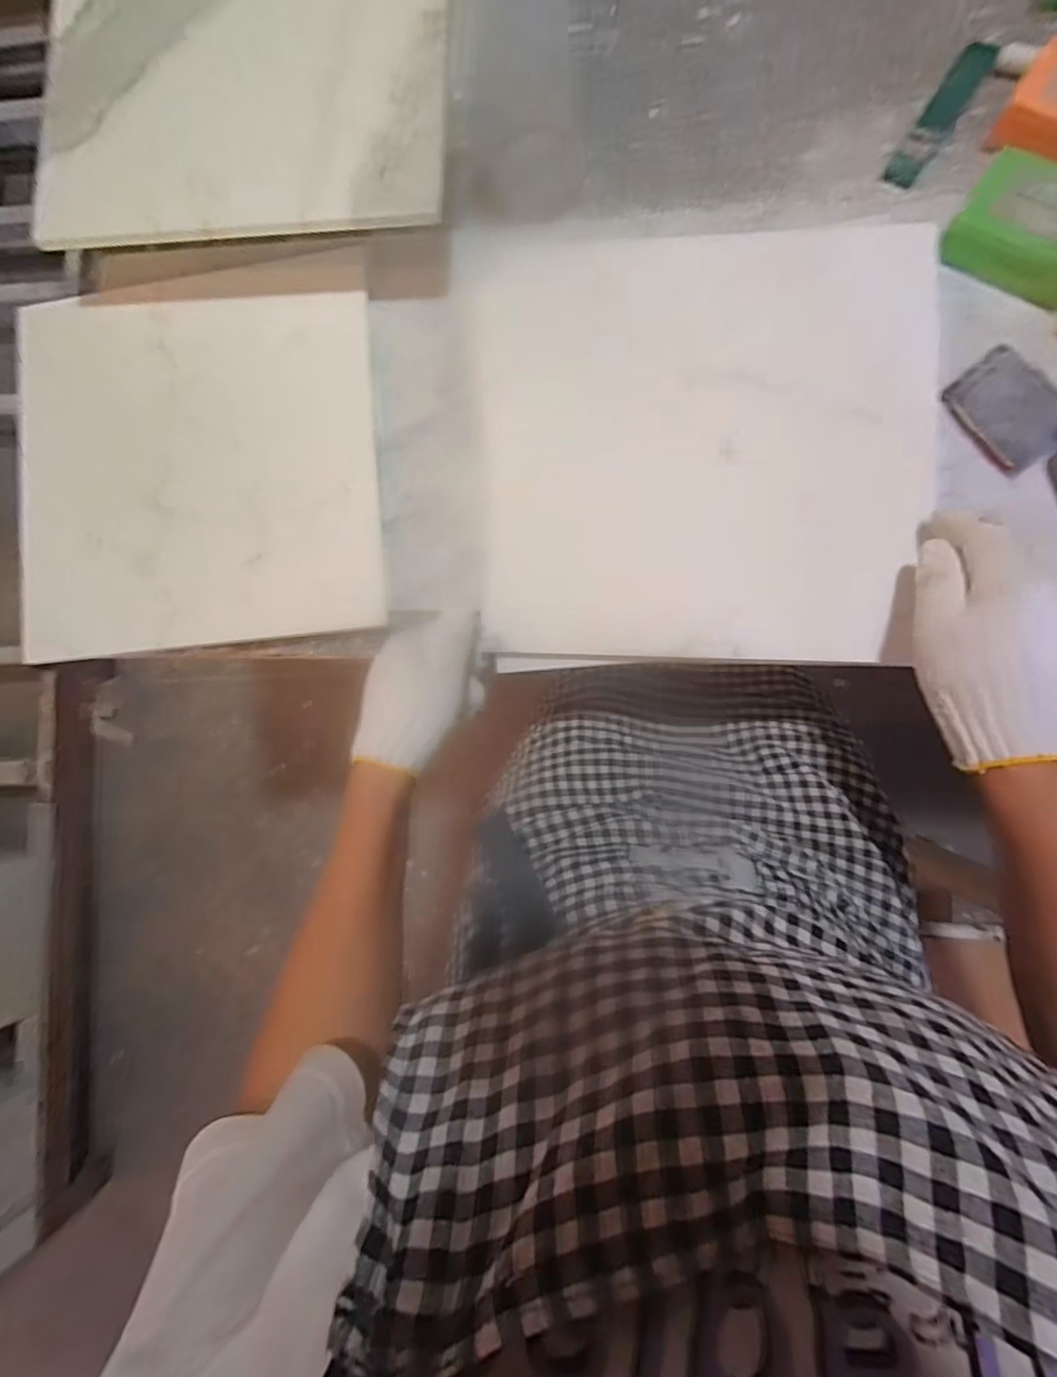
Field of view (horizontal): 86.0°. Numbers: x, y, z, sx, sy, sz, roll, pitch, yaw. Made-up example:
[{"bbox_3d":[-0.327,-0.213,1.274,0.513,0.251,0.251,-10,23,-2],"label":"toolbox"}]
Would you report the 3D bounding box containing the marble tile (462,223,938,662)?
[{"bbox_3d":[0.113,-0.170,0.396,0.306,0.015,0.293,2,86,8],"label":"marble tile"}]

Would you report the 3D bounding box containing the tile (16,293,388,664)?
[{"bbox_3d":[-0.262,-0.174,0.450,0.293,0.010,0.279,-5,85,3],"label":"tile"}]

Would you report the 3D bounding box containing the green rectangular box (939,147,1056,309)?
[{"bbox_3d":[0.337,-0.308,0.383,0.100,0.035,0.065,32,91,9],"label":"green rectangular box"}]

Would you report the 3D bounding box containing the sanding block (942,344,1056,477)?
[{"bbox_3d":[0.327,-0.189,0.387,0.058,0.010,0.077,-36,82,4],"label":"sanding block"}]

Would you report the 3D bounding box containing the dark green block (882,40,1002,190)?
[{"bbox_3d":[0.299,-0.417,0.411,0.024,0.008,0.111,34,91,9],"label":"dark green block"}]

